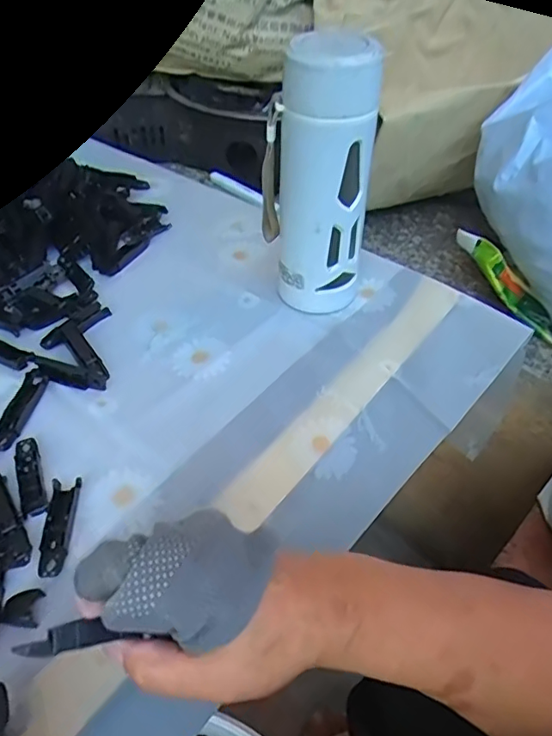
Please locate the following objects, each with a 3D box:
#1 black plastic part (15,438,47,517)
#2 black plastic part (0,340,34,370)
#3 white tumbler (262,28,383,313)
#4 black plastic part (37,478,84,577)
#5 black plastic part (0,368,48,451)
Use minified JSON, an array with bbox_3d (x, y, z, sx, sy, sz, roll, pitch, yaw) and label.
[{"bbox_3d":[-0.167,0.071,0.384,0.016,0.004,0.066,-18,47,-15],"label":"black plastic part"},{"bbox_3d":[-0.231,-0.015,0.470,0.067,0.006,0.020,21,49,21],"label":"black plastic part"},{"bbox_3d":[0.033,-0.143,0.455,0.062,0.209,0.068,-25,51,-23],"label":"white tumbler"},{"bbox_3d":[-0.136,0.098,0.355,0.019,0.004,0.064,-5,45,-3],"label":"black plastic part"},{"bbox_3d":[-0.192,0.028,0.426,0.016,0.008,0.071,6,46,8],"label":"black plastic part"}]

